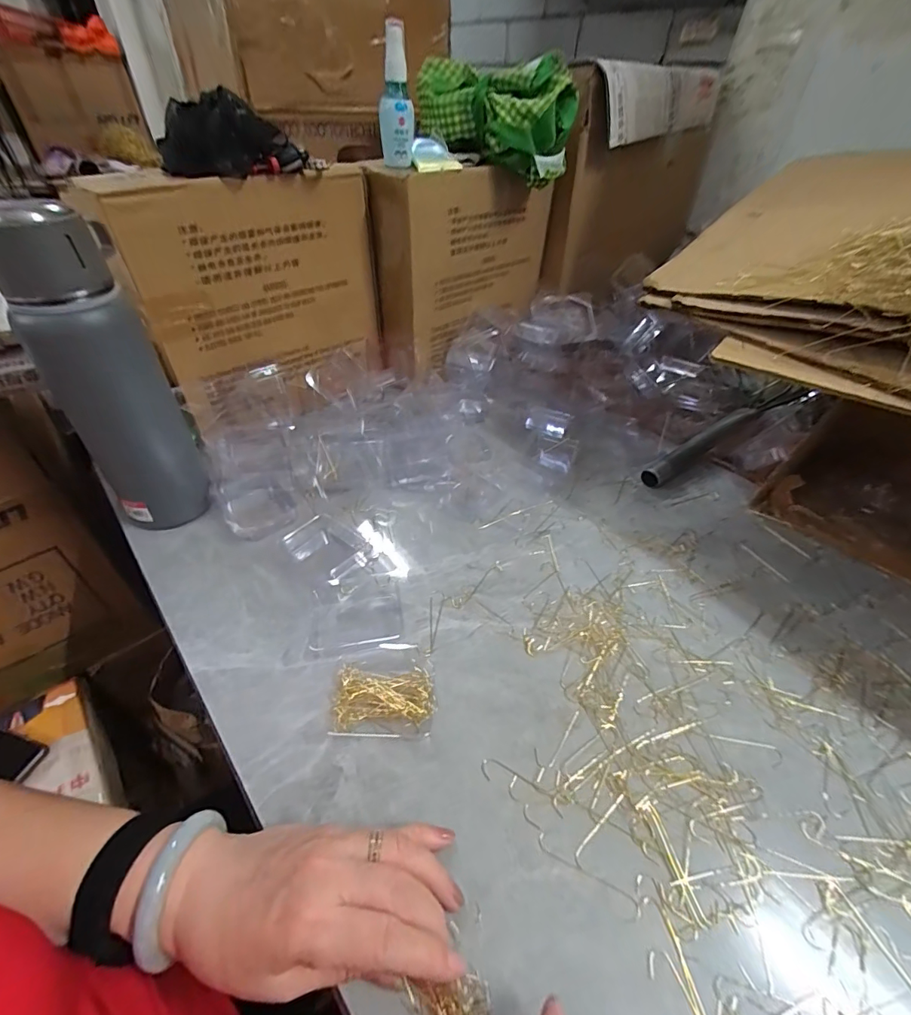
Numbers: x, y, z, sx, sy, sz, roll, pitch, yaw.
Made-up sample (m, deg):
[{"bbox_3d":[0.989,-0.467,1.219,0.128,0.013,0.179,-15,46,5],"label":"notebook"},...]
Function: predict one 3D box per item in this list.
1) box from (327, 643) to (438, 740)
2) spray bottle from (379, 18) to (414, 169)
[{"bbox_3d":[-0.055,0.135,0.341,0.075,0.018,0.075,-2,43,-6],"label":"box"},{"bbox_3d":[-0.066,-0.453,0.499,0.037,0.118,0.038,-4,44,-8],"label":"spray bottle"}]

